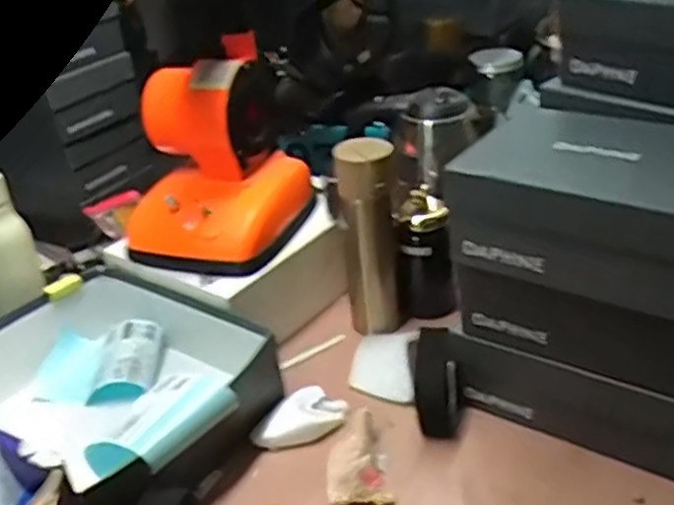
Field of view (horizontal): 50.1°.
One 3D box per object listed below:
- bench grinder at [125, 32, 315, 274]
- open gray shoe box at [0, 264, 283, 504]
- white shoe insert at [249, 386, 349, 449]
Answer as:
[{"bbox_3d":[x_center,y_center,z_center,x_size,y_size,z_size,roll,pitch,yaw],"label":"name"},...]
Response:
[{"bbox_3d":[-0.149,-0.117,0.865,0.173,0.202,0.199,7,33,21],"label":"bench grinder"},{"bbox_3d":[-0.251,0.149,0.772,0.339,0.113,0.263,16,37,32],"label":"open gray shoe box"},{"bbox_3d":[-0.037,0.174,0.750,0.099,0.021,0.060,-27,37,-32],"label":"white shoe insert"}]

